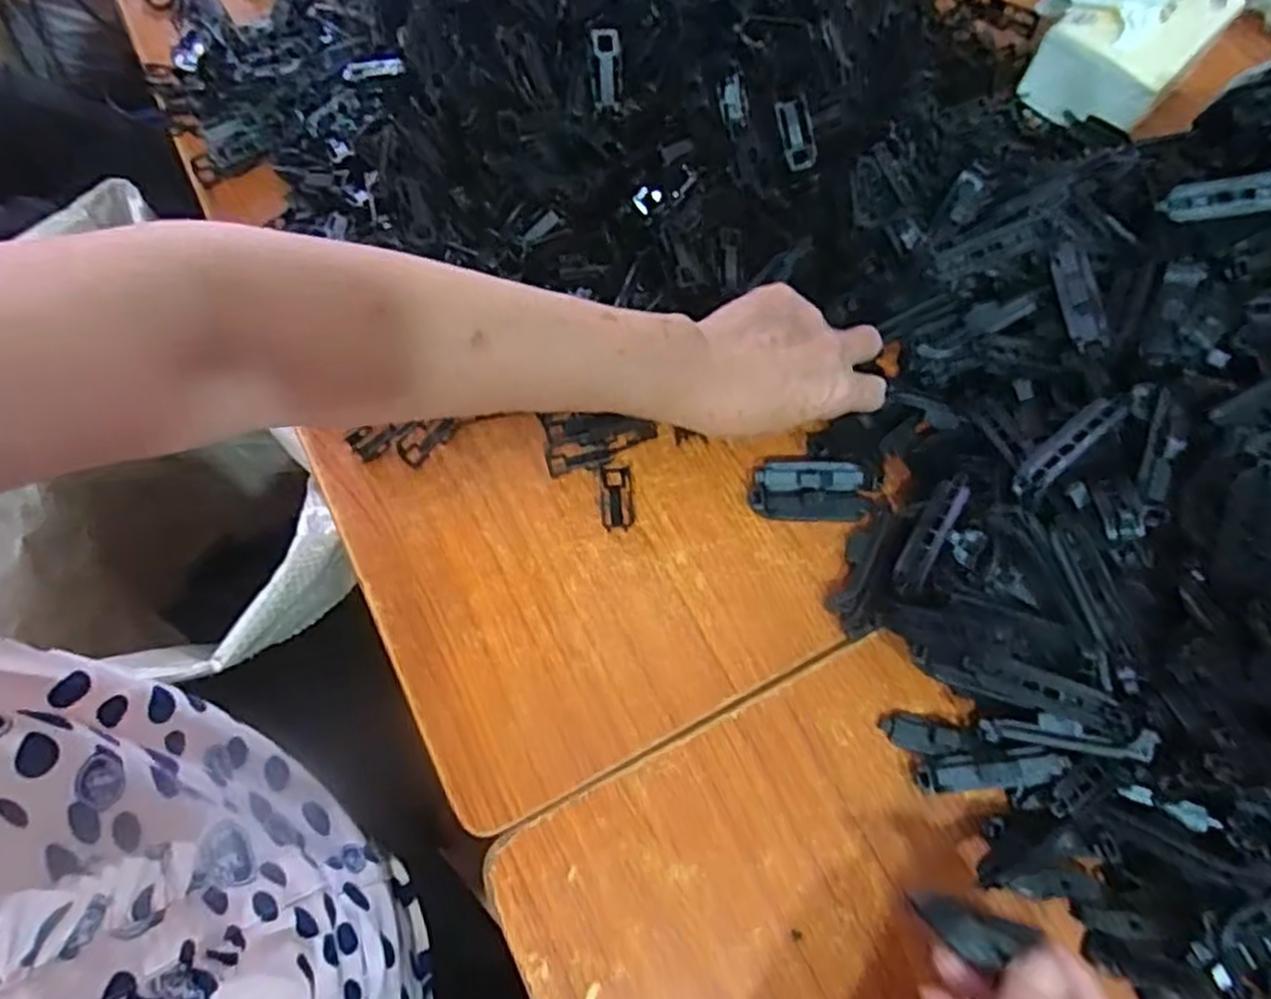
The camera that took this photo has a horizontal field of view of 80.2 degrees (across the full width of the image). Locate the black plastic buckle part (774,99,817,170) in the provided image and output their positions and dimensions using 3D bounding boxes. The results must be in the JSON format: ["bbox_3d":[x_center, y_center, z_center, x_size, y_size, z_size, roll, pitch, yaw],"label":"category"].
[{"bbox_3d":[0.098,-0.221,0.458,0.020,0.004,0.039,-16,101,-4],"label":"black plastic buckle part"}]

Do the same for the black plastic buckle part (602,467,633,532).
[{"bbox_3d":[-0.011,-0.001,0.453,0.018,0.004,0.040,-2,68,-3],"label":"black plastic buckle part"}]

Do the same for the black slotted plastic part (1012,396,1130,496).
[{"bbox_3d":[0.218,-0.028,0.380,0.069,0.013,0.015,-43,75,7],"label":"black slotted plastic part"}]

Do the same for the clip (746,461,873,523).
[{"bbox_3d":[0.105,-0.005,0.454,0.072,0.013,0.034,0,68,-3],"label":"clip"}]

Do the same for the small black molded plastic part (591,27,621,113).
[{"bbox_3d":[-0.017,-0.247,0.435,0.017,0.041,0.005,-3,32,-4],"label":"small black molded plastic part"}]

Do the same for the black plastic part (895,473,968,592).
[{"bbox_3d":[0.160,0.018,0.409,0.014,0.010,0.069,28,88,8],"label":"black plastic part"}]

